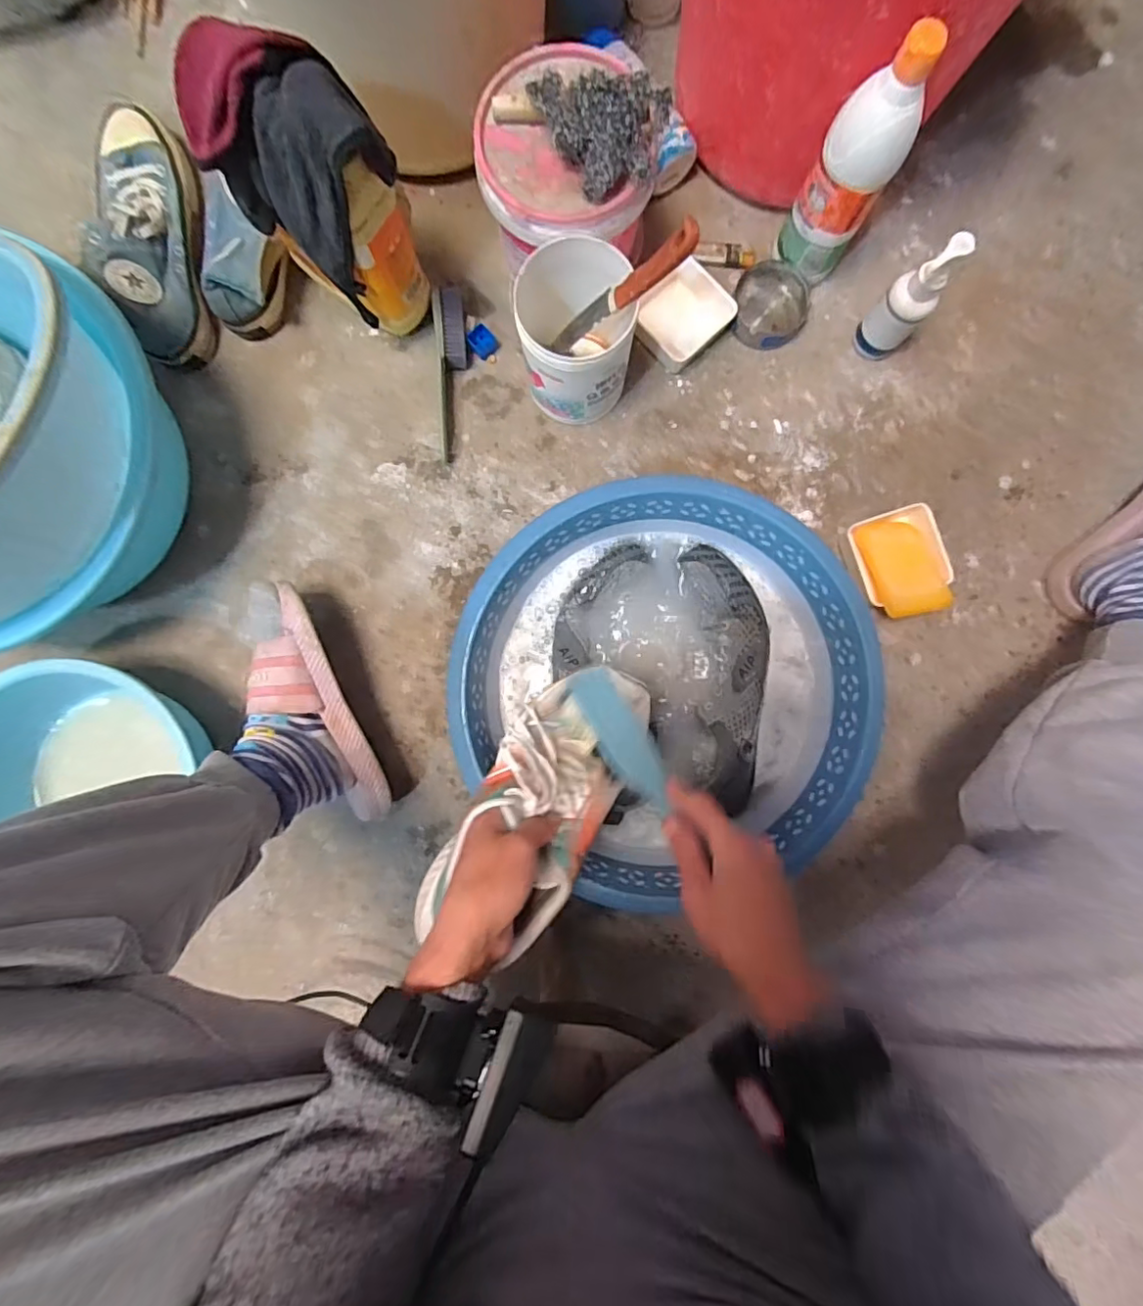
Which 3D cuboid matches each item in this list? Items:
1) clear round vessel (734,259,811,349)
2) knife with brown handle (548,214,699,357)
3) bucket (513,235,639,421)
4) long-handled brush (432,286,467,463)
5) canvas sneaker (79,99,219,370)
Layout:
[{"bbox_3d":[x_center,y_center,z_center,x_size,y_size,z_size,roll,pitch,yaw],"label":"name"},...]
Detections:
[{"bbox_3d":[0.213,-0.368,0.601,0.078,0.024,0.084,0,88,1],"label":"clear round vessel"},{"bbox_3d":[0.038,-0.306,0.489,0.016,0.184,0.019,10,87,-33],"label":"knife with brown handle"},{"bbox_3d":[0.005,-0.302,0.541,0.104,0.130,0.120,-9,88,-1],"label":"bucket"},{"bbox_3d":[-0.123,-0.288,0.587,0.031,0.031,0.166,-3,88,1],"label":"long-handled brush"},{"bbox_3d":[-0.436,-0.430,0.580,0.098,0.080,0.267,-10,88,0],"label":"canvas sneaker"}]

